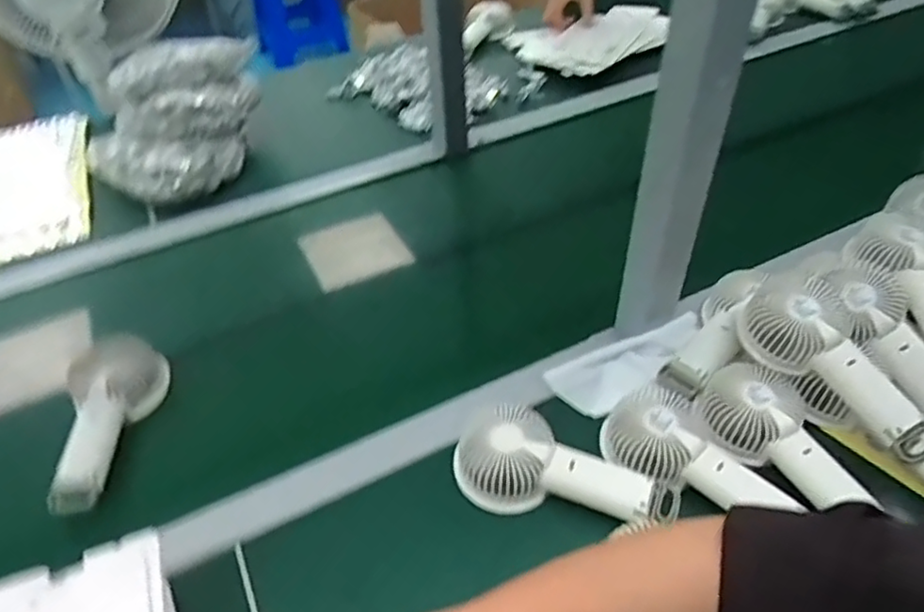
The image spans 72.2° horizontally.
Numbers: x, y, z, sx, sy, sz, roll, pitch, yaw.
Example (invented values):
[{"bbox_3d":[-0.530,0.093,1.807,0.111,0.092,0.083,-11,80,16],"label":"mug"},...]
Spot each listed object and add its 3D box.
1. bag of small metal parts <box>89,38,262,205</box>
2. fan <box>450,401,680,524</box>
[{"bbox_3d":[-0.398,-0.271,0.894,0.169,0.138,0.238,19,49,21],"label":"bag of small metal parts"},{"bbox_3d":[0.082,0.141,0.533,0.183,0.041,0.088,20,50,22],"label":"fan"}]

